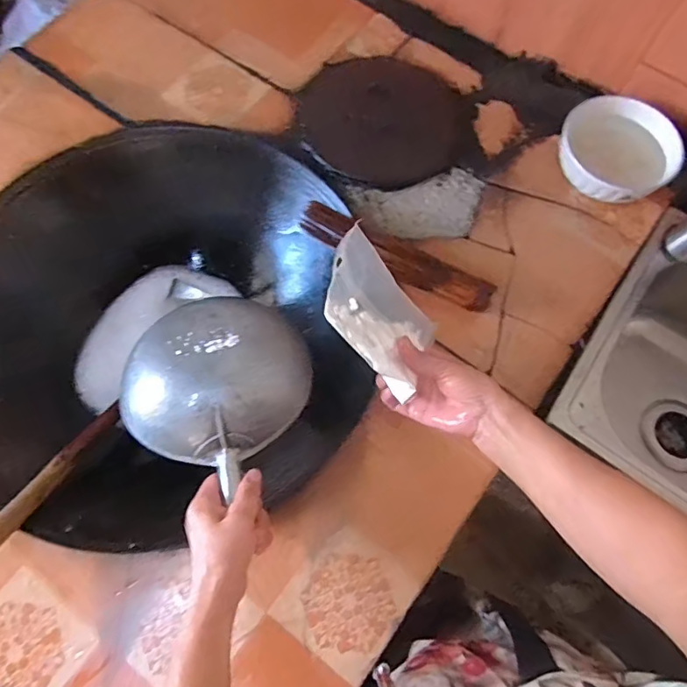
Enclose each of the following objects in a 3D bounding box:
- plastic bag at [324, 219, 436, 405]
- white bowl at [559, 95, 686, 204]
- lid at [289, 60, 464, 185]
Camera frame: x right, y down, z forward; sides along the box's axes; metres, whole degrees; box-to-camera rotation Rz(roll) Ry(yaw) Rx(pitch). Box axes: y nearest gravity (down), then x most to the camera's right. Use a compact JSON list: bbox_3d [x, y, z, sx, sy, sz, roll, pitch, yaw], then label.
[{"bbox_3d":[0.036,-0.028,0.502,0.158,0.011,0.105,48,53,-31],"label":"plastic bag"},{"bbox_3d":[0.366,-0.257,0.689,0.139,0.077,0.146,2,66,-3],"label":"white bowl"},{"bbox_3d":[0.059,-0.338,0.731,0.233,0.028,0.221,1,72,-2],"label":"lid"}]

